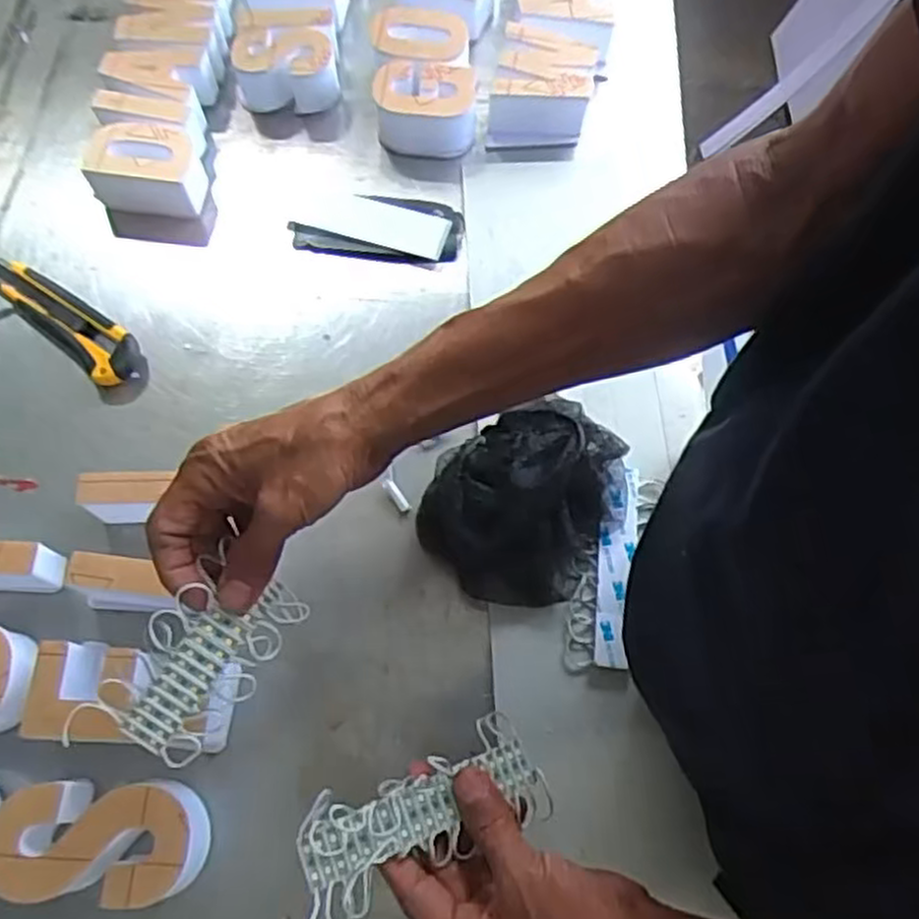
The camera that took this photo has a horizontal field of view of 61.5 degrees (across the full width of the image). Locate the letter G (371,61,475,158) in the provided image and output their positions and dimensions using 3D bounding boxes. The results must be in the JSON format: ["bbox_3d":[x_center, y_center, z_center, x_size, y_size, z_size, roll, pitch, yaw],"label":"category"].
[{"bbox_3d":[-0.028,-0.299,0.654,0.081,0.052,0.062,-3,69,-1],"label":"letter G"}]

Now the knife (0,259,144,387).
[{"bbox_3d":[-0.303,-0.110,0.595,0.146,0.020,0.042,40,74,14],"label":"knife"}]

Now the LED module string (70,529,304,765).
[{"bbox_3d":[-0.137,0.105,0.403,0.058,0.028,0.108,40,83,-7],"label":"LED module string"}]

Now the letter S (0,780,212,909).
[{"bbox_3d":[-0.204,0.221,0.451,0.116,0.045,0.066,0,69,0],"label":"letter S"}]

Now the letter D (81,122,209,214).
[{"bbox_3d":[-0.252,-0.236,0.630,0.090,0.048,0.056,8,69,3],"label":"letter D"}]

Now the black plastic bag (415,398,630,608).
[{"bbox_3d":[0.046,0.026,0.522,0.114,0.059,0.140,34,72,12],"label":"black plastic bag"}]

